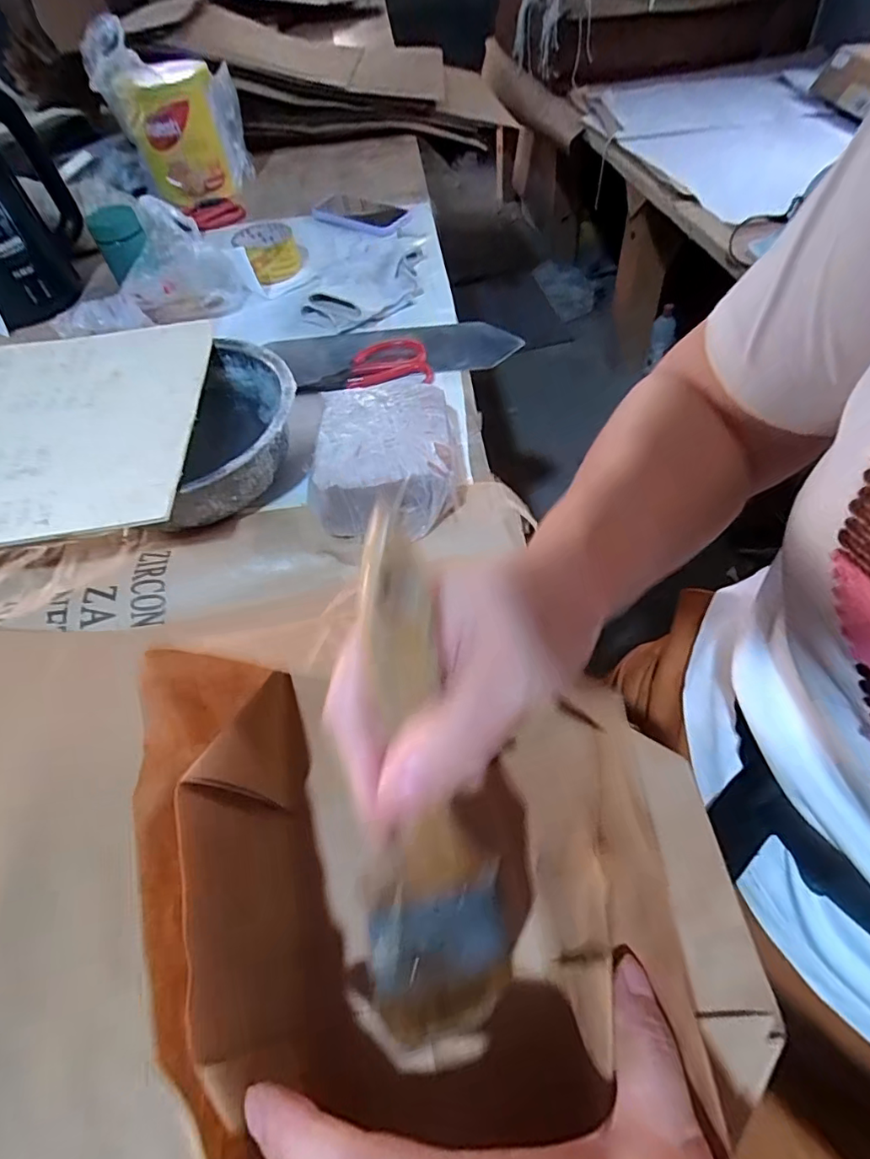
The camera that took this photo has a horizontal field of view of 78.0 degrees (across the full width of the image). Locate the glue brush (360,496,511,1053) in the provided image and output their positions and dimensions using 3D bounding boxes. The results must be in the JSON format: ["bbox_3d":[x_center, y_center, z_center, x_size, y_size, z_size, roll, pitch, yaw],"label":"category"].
[{"bbox_3d":[-0.006,0.066,0.164,0.041,0.011,0.171,-8,98,-2],"label":"glue brush"}]

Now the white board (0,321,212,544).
[{"bbox_3d":[-0.325,-0.141,0.465,0.233,0.014,0.284,-8,55,-2],"label":"white board"}]

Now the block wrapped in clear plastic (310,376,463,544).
[{"bbox_3d":[-0.040,-0.112,0.478,0.122,0.061,0.160,-3,55,2],"label":"block wrapped in clear plastic"}]

